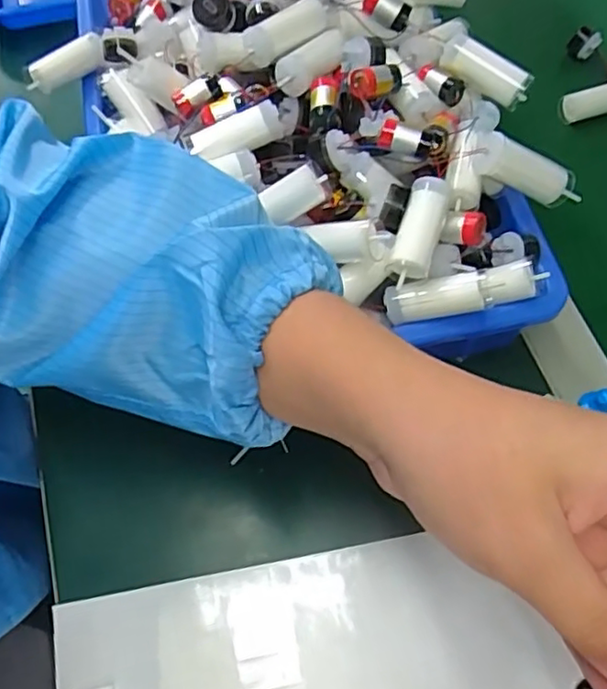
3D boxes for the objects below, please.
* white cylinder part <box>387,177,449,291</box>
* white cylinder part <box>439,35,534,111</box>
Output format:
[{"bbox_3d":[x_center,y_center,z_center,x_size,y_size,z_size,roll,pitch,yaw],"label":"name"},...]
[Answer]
[{"bbox_3d":[0.057,-0.056,0.320,0.019,0.016,0.054,17,82,11],"label":"white cylinder part"},{"bbox_3d":[0.103,-0.154,0.365,0.051,0.019,0.014,31,67,0],"label":"white cylinder part"}]

